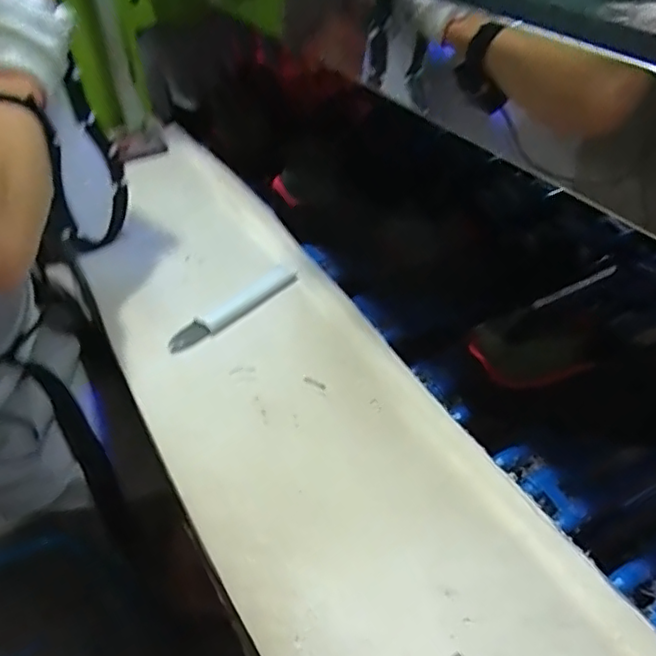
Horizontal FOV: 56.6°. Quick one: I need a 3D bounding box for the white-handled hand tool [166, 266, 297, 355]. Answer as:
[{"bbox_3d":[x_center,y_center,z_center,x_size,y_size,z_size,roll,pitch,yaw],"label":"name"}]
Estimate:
[{"bbox_3d":[-0.097,-0.023,0.651,0.028,0.007,0.169,30,51,32],"label":"white-handled hand tool"}]

